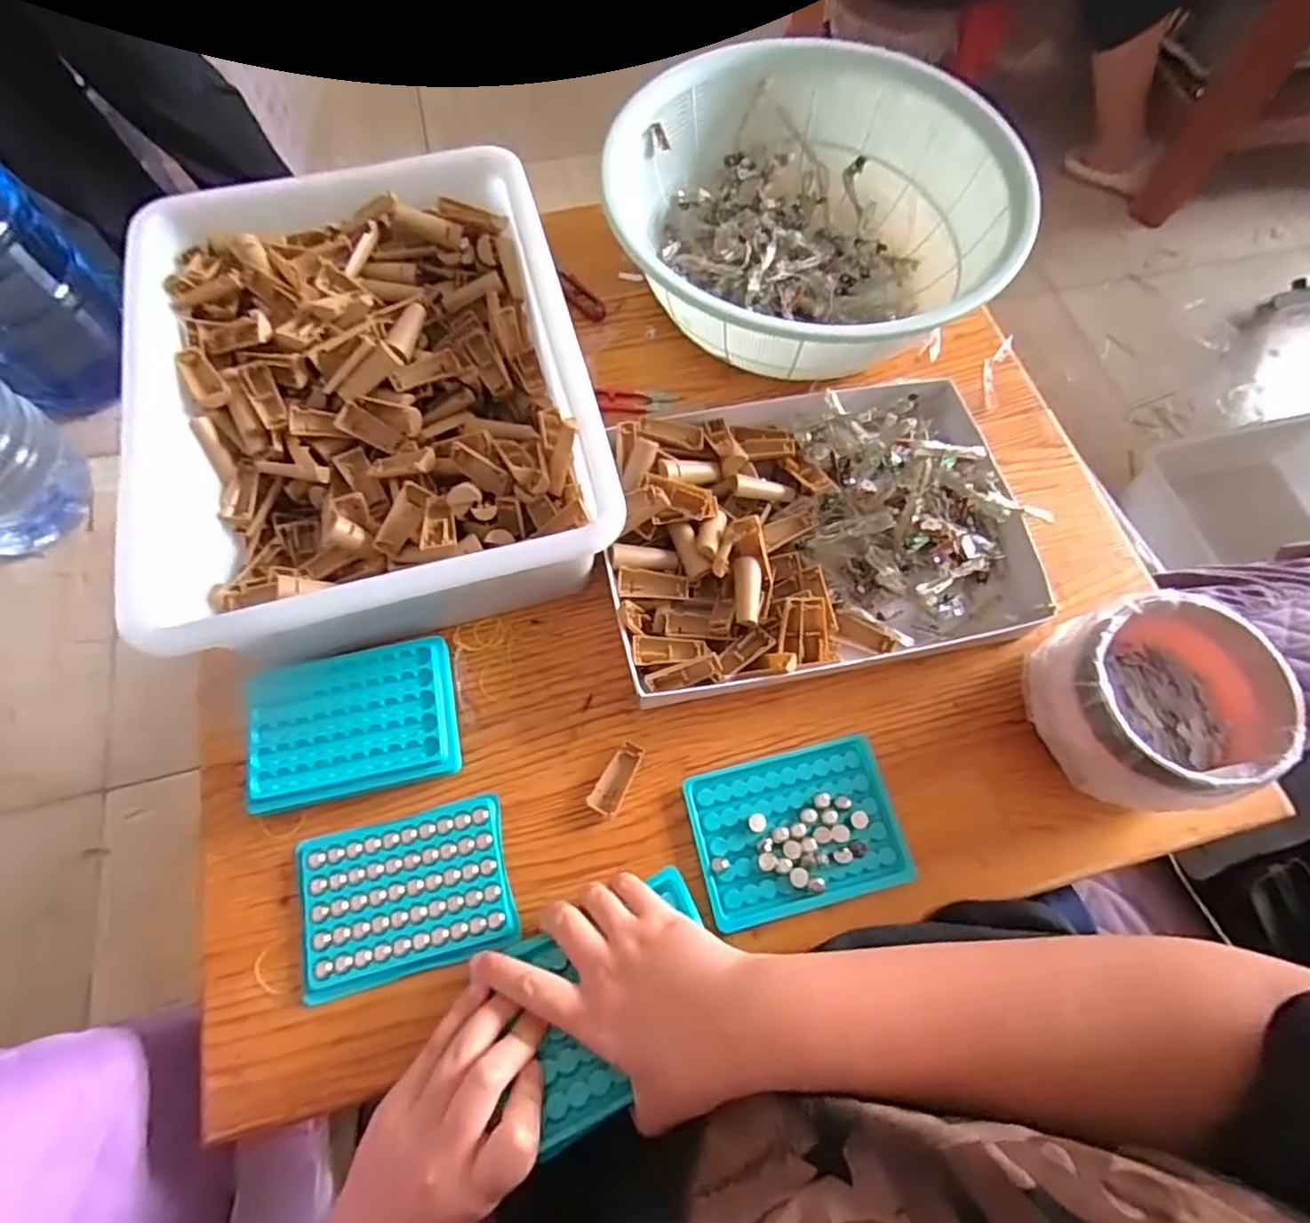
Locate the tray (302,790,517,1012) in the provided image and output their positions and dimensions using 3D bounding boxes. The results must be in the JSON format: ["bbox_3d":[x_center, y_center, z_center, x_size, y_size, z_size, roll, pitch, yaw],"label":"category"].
[{"bbox_3d":[-0.155,0.175,0.412,0.126,0.009,0.092,-13,68,-7],"label":"tray"}]

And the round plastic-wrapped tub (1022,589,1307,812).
[{"bbox_3d":[0.310,0.059,0.426,0.125,0.088,0.125,1,67,-1],"label":"round plastic-wrapped tub"}]

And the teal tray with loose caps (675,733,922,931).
[{"bbox_3d":[0.091,0.140,0.427,0.129,0.009,0.095,-13,68,-7],"label":"teal tray with loose caps"}]

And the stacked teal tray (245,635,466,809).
[{"bbox_3d":[-0.199,0.075,0.441,0.128,0.025,0.093,-13,68,-7],"label":"stacked teal tray"}]

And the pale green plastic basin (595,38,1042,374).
[{"bbox_3d":[0.138,-0.329,0.557,0.276,0.101,0.292,1,67,-1],"label":"pale green plastic basin"}]

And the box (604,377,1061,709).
[{"bbox_3d":[0.114,-0.064,0.485,0.299,0.062,0.219,-10,68,-6],"label":"box"}]

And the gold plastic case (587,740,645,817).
[{"bbox_3d":[-0.025,0.111,0.440,0.020,0.011,0.051,27,69,9],"label":"gold plastic case"}]

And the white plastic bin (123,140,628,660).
[{"bbox_3d":[-0.201,-0.159,0.474,0.285,0.085,0.359,-14,69,-7],"label":"white plastic bin"}]

